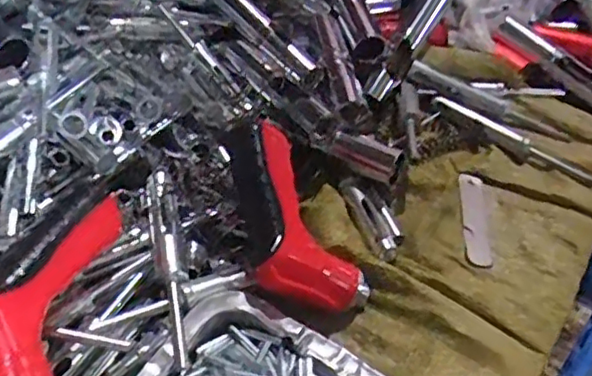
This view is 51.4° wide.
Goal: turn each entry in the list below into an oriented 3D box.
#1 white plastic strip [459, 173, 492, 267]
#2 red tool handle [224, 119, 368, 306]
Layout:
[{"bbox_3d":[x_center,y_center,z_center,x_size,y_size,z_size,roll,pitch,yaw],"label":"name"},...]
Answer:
[{"bbox_3d":[0.135,0.021,0.459,0.019,0.004,0.080,6,51,1],"label":"white plastic strip"},{"bbox_3d":[-0.007,0.021,0.391,0.067,0.030,0.135,-25,84,-22],"label":"red tool handle"}]

